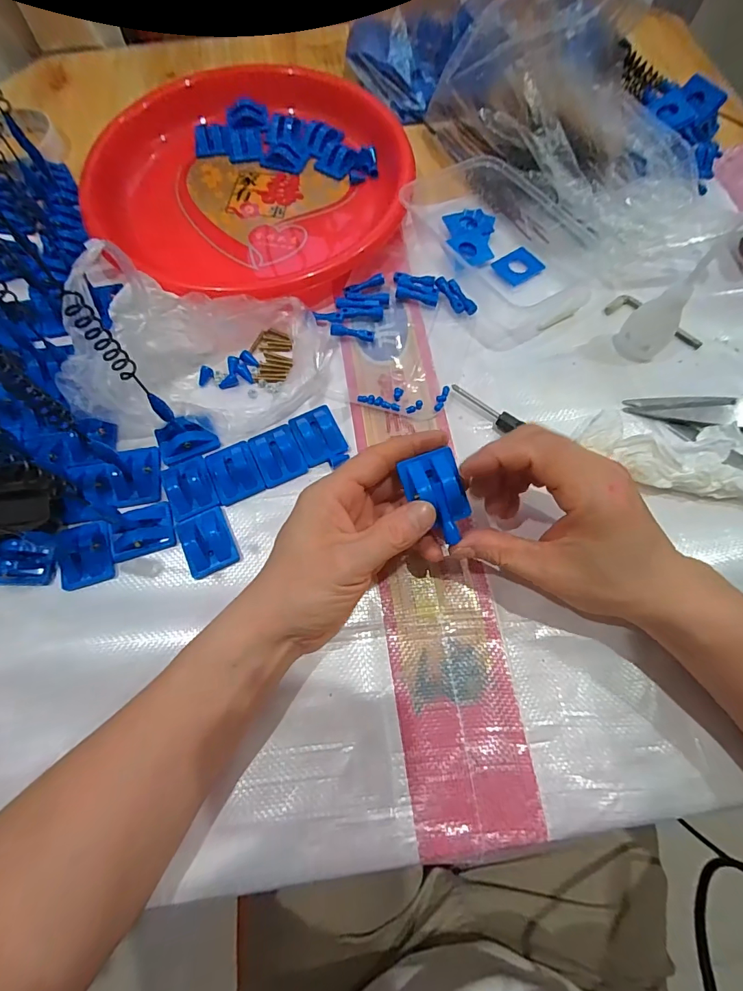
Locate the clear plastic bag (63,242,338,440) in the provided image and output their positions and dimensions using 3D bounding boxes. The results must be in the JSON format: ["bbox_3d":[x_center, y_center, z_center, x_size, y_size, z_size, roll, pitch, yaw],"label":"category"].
[{"bbox_3d":[-0.127,-0.112,0.317,0.184,0.073,0.119,2,70,2],"label":"clear plastic bag"}]

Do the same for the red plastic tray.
[{"bbox_3d":[-0.114,-0.324,0.412,0.294,0.037,0.325,-5,70,-1],"label":"red plastic tray"}]

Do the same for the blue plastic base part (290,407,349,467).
[{"bbox_3d":[-0.041,-0.048,0.328,0.033,0.013,0.045,-23,71,-7],"label":"blue plastic base part"}]

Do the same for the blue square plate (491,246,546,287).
[{"bbox_3d":[0.133,-0.208,0.384,0.037,0.004,0.031,-34,79,-4],"label":"blue square plate"}]

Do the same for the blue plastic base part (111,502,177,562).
[{"bbox_3d":[-0.164,0.025,0.301,0.044,0.013,0.035,-22,71,-7],"label":"blue plastic base part"}]

